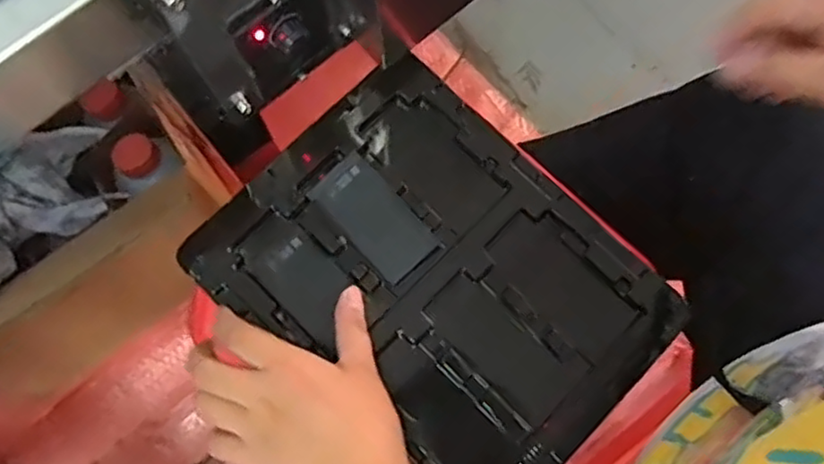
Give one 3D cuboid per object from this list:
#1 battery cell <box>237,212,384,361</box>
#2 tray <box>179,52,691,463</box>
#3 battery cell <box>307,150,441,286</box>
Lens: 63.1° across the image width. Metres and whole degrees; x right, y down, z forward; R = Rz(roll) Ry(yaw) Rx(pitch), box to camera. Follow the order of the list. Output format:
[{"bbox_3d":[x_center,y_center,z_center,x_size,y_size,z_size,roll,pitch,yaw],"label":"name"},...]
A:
[{"bbox_3d":[-0.071,0.033,0.447,0.046,0.005,0.099,-44,80,-10],"label":"battery cell"},{"bbox_3d":[0.017,0.029,0.450,0.274,0.019,0.210,43,80,9],"label":"tray"},{"bbox_3d":[-0.026,-0.010,0.454,0.044,0.010,0.085,-42,80,-10],"label":"battery cell"}]

